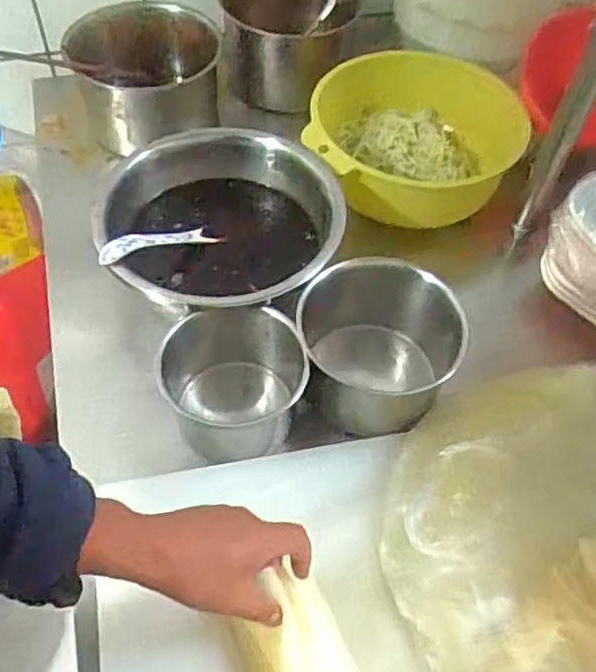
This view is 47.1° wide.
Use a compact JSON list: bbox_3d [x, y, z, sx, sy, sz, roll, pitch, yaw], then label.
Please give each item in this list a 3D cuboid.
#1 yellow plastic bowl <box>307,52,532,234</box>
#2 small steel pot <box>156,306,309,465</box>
[{"bbox_3d":[0.147,-0.264,0.908,0.262,0.122,0.270,2,54,-2],"label":"yellow plastic bowl"},{"bbox_3d":[-0.059,0.049,0.676,0.129,0.121,0.132,2,54,-2],"label":"small steel pot"}]

